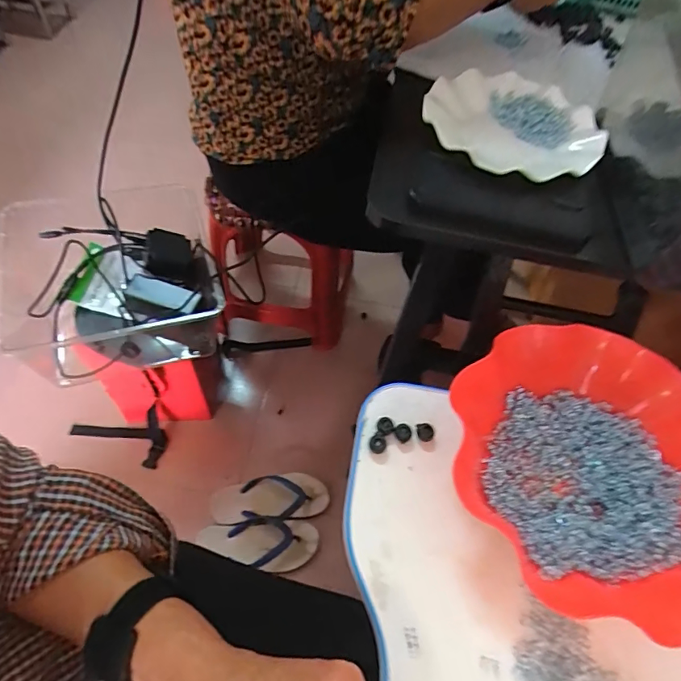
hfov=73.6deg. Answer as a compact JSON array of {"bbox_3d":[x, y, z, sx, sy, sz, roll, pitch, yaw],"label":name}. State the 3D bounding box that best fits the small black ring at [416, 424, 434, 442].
[{"bbox_3d":[0.073,0.080,0.393,0.015,0.010,0.013,13,56,7],"label":"small black ring"}]

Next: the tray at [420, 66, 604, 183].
[{"bbox_3d":[0.176,-0.222,0.467,0.177,0.022,0.171,25,58,11],"label":"tray"}]

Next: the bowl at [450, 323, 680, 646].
[{"bbox_3d":[0.195,0.095,0.358,0.215,0.073,0.218,1,55,-2],"label":"bowl"}]

